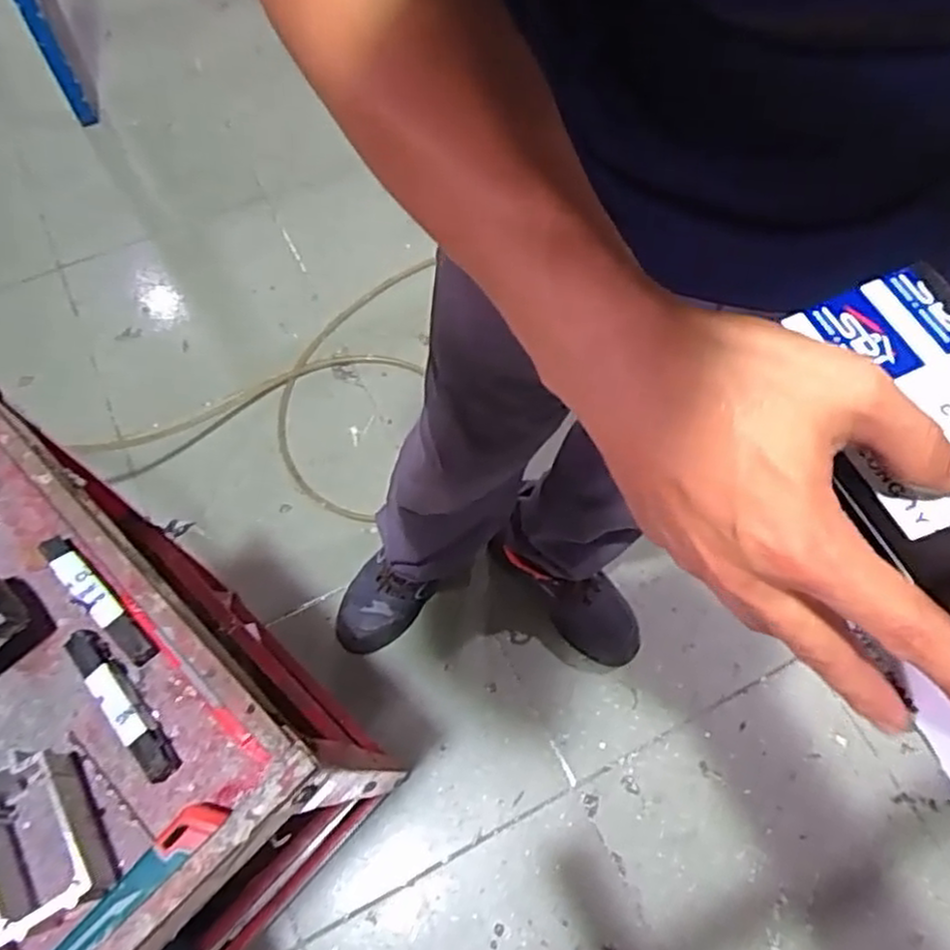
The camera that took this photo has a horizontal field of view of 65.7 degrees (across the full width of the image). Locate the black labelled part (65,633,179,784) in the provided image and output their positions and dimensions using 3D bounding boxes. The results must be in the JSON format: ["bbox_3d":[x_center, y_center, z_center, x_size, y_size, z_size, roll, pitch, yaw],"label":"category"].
[{"bbox_3d":[-0.200,0.128,0.413,0.018,0.013,0.097,-37,71,-17],"label":"black labelled part"}]

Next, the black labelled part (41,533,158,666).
[{"bbox_3d":[-0.224,0.074,0.437,0.093,0.021,0.018,42,71,16],"label":"black labelled part"}]

